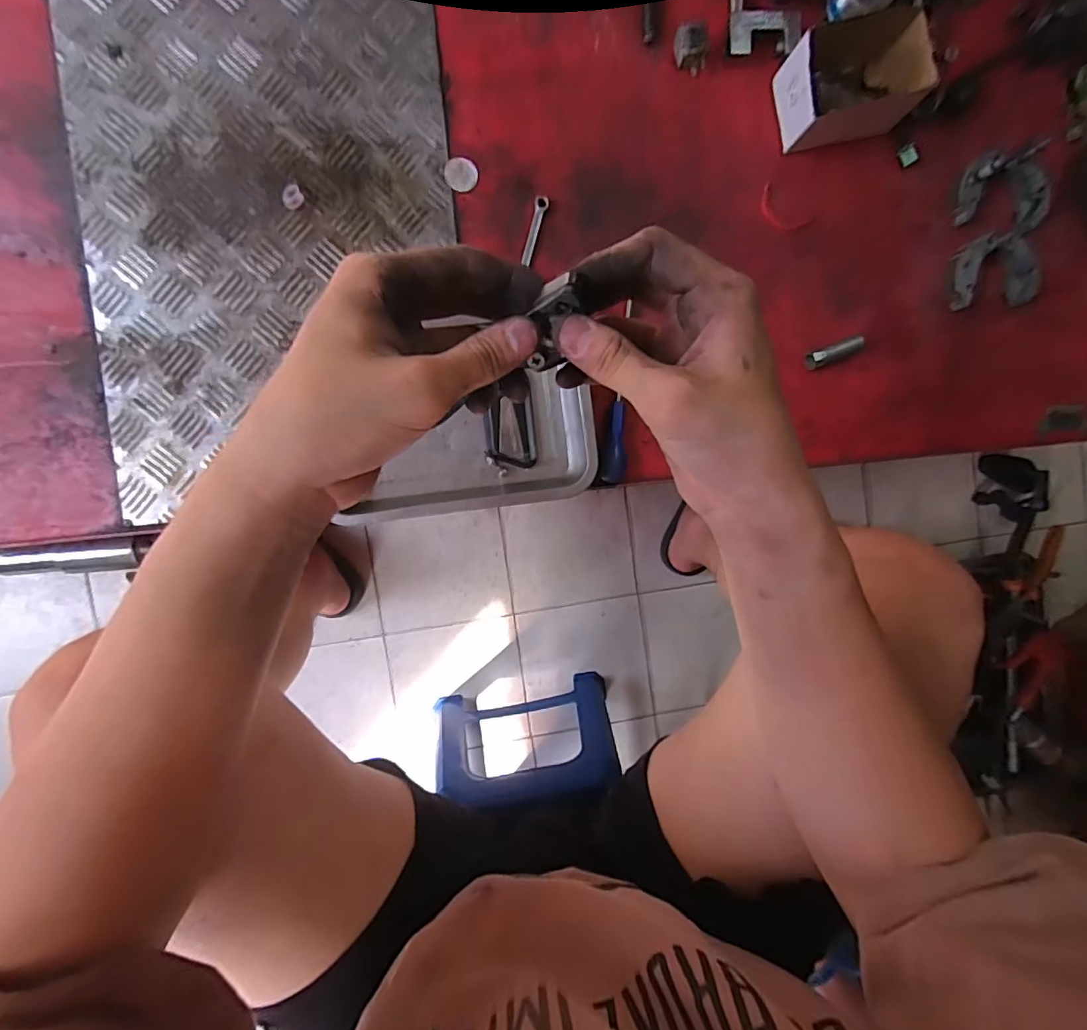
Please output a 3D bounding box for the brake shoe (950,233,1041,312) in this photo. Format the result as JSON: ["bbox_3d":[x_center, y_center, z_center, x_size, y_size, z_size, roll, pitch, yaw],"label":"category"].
[{"bbox_3d":[0.557,-0.303,0.638,0.097,0.019,0.083,-8,94,-4],"label":"brake shoe"}]

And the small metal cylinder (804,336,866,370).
[{"bbox_3d":[0.357,-0.200,0.629,0.070,0.015,0.020,-22,95,11],"label":"small metal cylinder"}]

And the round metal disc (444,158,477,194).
[{"bbox_3d":[-0.094,-0.391,0.590,0.036,0.004,0.037,0,93,-4],"label":"round metal disc"}]

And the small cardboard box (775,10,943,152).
[{"bbox_3d":[0.347,-0.489,0.581,0.142,0.072,0.105,-15,94,-3],"label":"small cardboard box"}]

